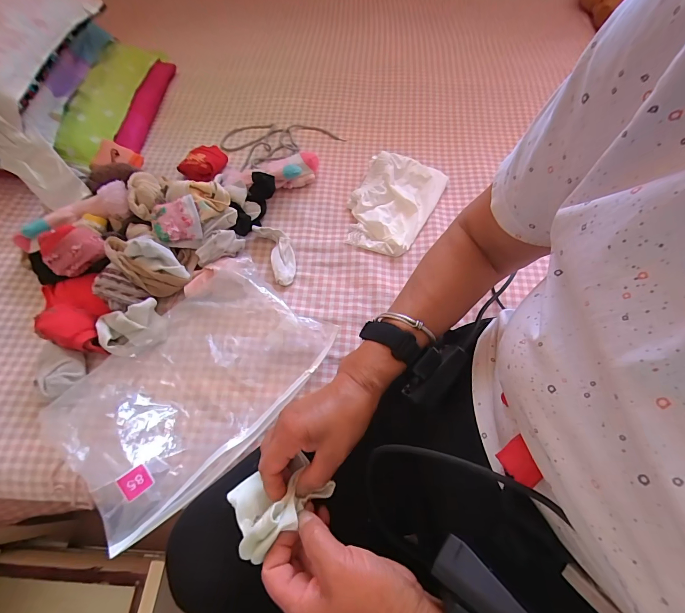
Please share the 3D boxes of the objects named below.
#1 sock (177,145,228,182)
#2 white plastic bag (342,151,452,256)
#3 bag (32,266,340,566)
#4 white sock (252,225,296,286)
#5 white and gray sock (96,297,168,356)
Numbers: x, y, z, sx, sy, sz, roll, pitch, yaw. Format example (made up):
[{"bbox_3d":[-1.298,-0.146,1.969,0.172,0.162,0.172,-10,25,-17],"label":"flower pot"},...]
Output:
[{"bbox_3d":[-0.289,-0.302,0.684,0.066,0.040,0.098,20,64,11],"label":"sock"},{"bbox_3d":[0.092,-0.201,0.633,0.159,0.048,0.222,23,64,13],"label":"white plastic bag"},{"bbox_3d":[-0.209,0.099,0.468,0.242,0.055,0.348,37,68,19],"label":"bag"},{"bbox_3d":[-0.115,-0.099,0.585,0.050,0.029,0.128,-20,76,-10],"label":"white sock"},{"bbox_3d":[-0.319,0.036,0.494,0.086,0.049,0.074,-17,63,-8],"label":"white and gray sock"}]

